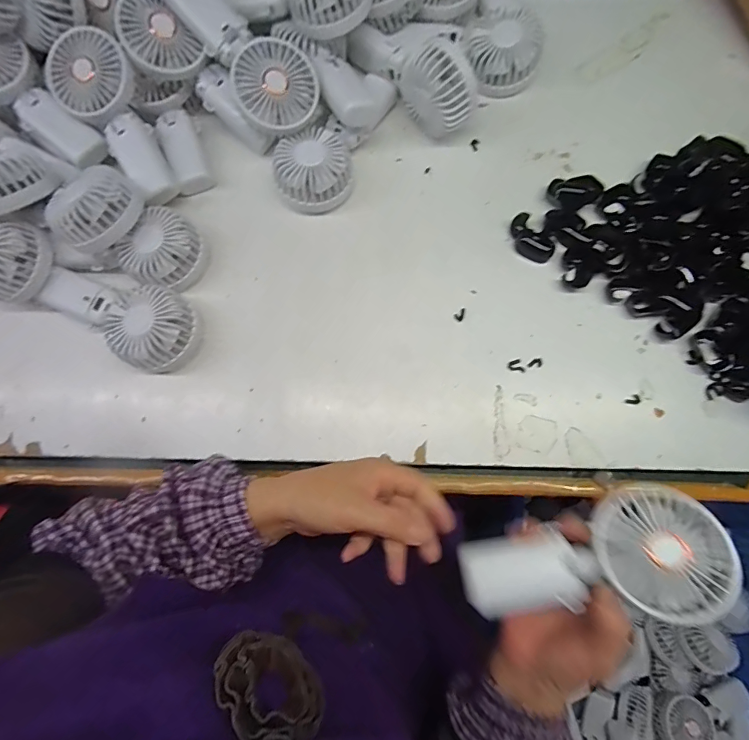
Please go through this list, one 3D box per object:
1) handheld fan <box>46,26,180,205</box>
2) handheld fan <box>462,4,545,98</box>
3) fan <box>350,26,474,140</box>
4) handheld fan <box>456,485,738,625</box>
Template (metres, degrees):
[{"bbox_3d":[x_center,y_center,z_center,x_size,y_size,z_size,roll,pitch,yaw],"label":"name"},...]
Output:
[{"bbox_3d":[-0.278,-0.270,0.442,0.084,0.037,0.180,-30,102,-5],"label":"handheld fan"},{"bbox_3d":[0.151,-0.378,0.483,0.091,0.046,0.096,0,79,1],"label":"handheld fan"},{"bbox_3d":[0.039,-0.326,0.456,0.046,0.094,0.172,-44,69,-7],"label":"fan"},{"bbox_3d":[0.159,0.141,0.302,0.182,0.036,0.078,-14,79,10],"label":"handheld fan"}]

